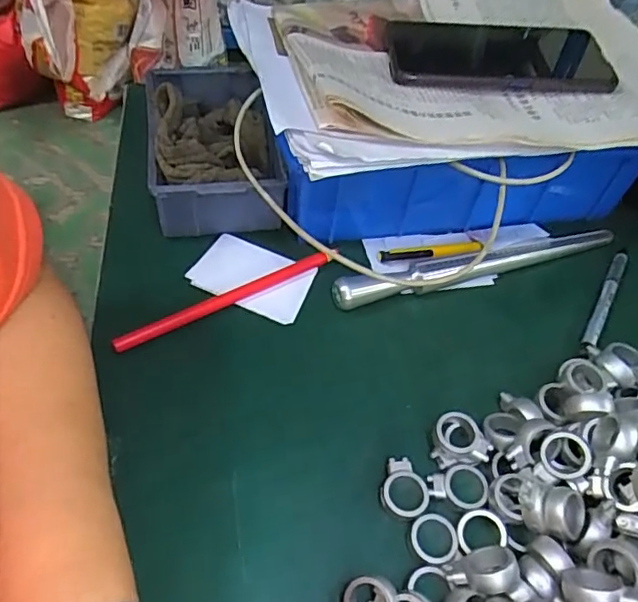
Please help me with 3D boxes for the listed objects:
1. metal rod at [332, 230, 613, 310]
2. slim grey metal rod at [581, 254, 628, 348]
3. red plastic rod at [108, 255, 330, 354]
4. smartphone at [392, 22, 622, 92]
[{"bbox_3d":[0.119,-0.027,0.420,0.228,0.023,0.017,-14,54,-15],"label":"metal rod"},{"bbox_3d":[0.213,-0.003,0.418,0.011,0.007,0.102,28,55,17],"label":"slim grey metal rod"},{"bbox_3d":[-0.060,-0.003,0.391,0.165,0.014,0.010,-23,57,-21],"label":"red plastic rod"},{"bbox_3d":[0.126,-0.175,0.400,0.150,0.009,0.070,4,52,-3],"label":"smartphone"}]

